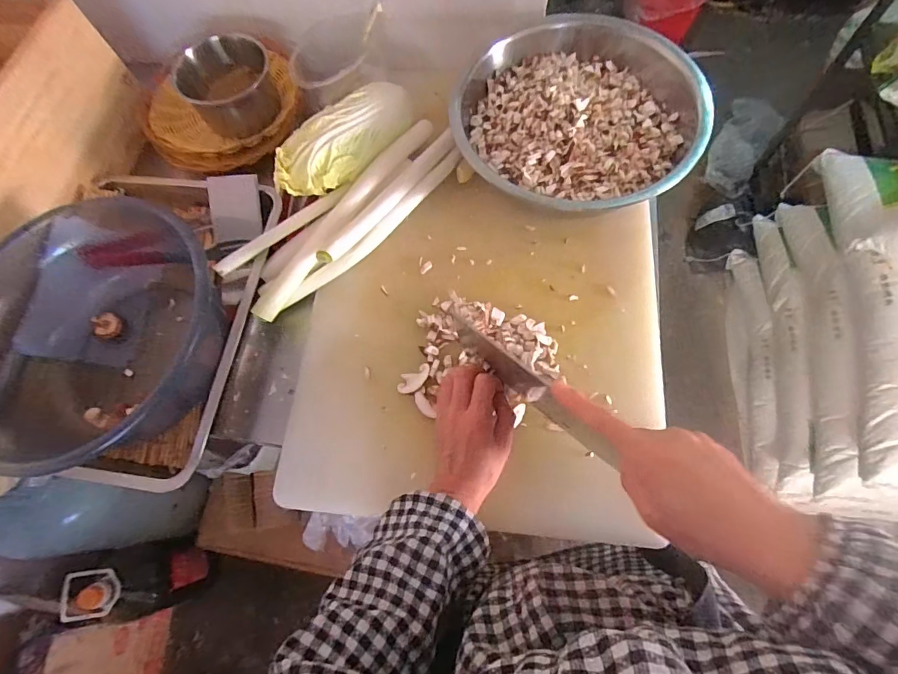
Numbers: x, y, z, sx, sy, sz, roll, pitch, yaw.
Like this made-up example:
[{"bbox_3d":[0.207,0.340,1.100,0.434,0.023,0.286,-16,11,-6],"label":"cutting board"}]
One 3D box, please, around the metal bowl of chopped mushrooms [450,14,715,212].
[{"bbox_3d":[0.163,-0.298,0.568,0.299,0.075,0.338,10,73,5],"label":"metal bowl of chopped mushrooms"}]

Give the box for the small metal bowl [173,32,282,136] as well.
[{"bbox_3d":[-0.305,-0.352,0.621,0.127,0.076,0.099,-30,74,-8],"label":"small metal bowl"}]

